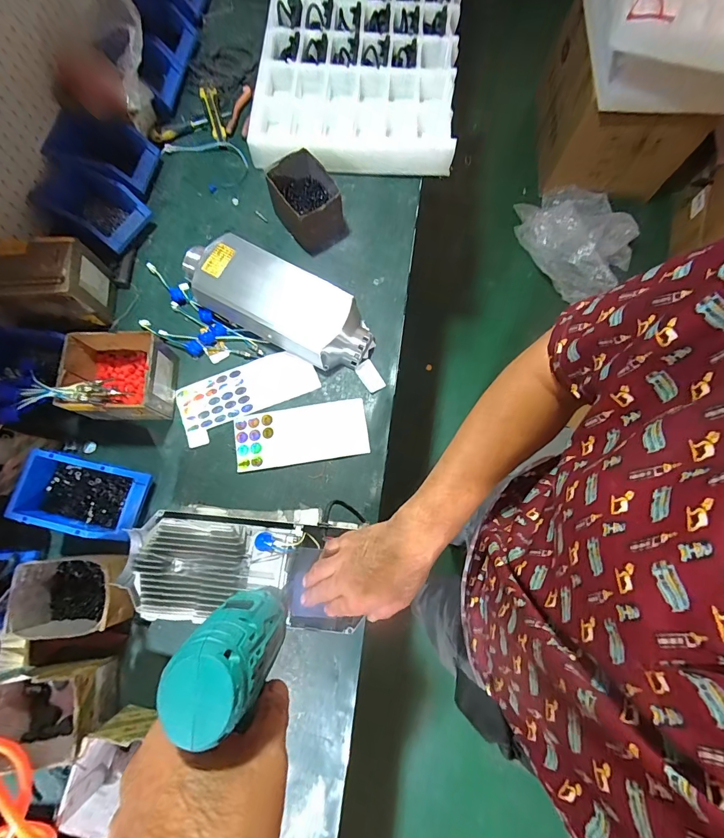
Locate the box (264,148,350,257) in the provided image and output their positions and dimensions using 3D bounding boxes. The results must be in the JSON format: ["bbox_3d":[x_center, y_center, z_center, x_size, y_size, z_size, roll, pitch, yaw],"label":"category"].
[{"bbox_3d":[-0.105,-0.430,0.769,0.118,0.083,0.145,-34,79,-7],"label":"box"}]

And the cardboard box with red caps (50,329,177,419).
[{"bbox_3d":[-0.431,-0.075,0.696,0.160,0.097,0.139,0,76,0],"label":"cardboard box with red caps"}]

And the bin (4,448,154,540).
[{"bbox_3d":[-0.466,0.129,0.654,0.182,0.072,0.115,12,77,3],"label":"bin"}]

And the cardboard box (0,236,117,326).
[{"bbox_3d":[-0.565,-0.248,0.711,0.155,0.128,0.130,4,77,1],"label":"cardboard box"}]

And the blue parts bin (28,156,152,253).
[{"bbox_3d":[-0.542,-0.422,0.773,0.193,0.089,0.134,26,78,6],"label":"blue parts bin"}]

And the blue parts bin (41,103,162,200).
[{"bbox_3d":[-0.526,-0.547,0.789,0.166,0.095,0.131,10,77,3],"label":"blue parts bin"}]

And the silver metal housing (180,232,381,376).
[{"bbox_3d":[-0.165,-0.225,0.744,0.393,0.101,0.138,27,78,7],"label":"silver metal housing"}]

